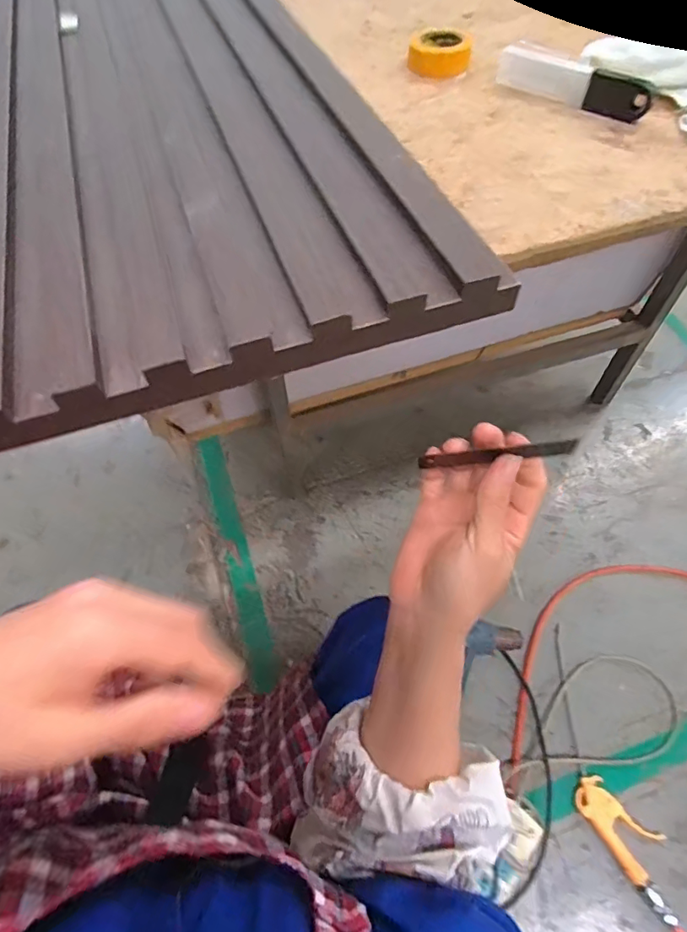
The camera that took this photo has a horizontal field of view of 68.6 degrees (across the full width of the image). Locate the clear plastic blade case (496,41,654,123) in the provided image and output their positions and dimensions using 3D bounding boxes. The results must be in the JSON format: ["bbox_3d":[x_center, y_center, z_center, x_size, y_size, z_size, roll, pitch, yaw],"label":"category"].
[{"bbox_3d":[0.180,-0.303,0.397,0.023,0.022,0.125,-41,65,-21],"label":"clear plastic blade case"}]

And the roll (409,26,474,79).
[{"bbox_3d":[0.085,-0.366,0.444,0.052,0.023,0.052,-1,58,2],"label":"roll"}]

